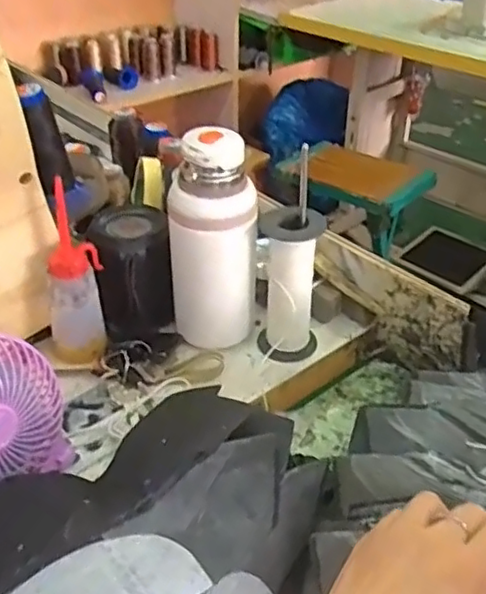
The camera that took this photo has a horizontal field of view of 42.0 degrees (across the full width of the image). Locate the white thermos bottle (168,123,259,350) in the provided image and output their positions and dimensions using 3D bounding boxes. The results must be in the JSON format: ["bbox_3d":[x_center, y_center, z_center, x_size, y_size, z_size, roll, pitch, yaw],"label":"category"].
[{"bbox_3d":[-0.027,-0.049,0.594,0.069,0.203,0.065,-26,43,-31],"label":"white thermos bottle"}]

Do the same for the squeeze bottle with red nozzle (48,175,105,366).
[{"bbox_3d":[-0.156,-0.013,0.590,0.044,0.169,0.055,22,41,27],"label":"squeeze bottle with red nozzle"}]

